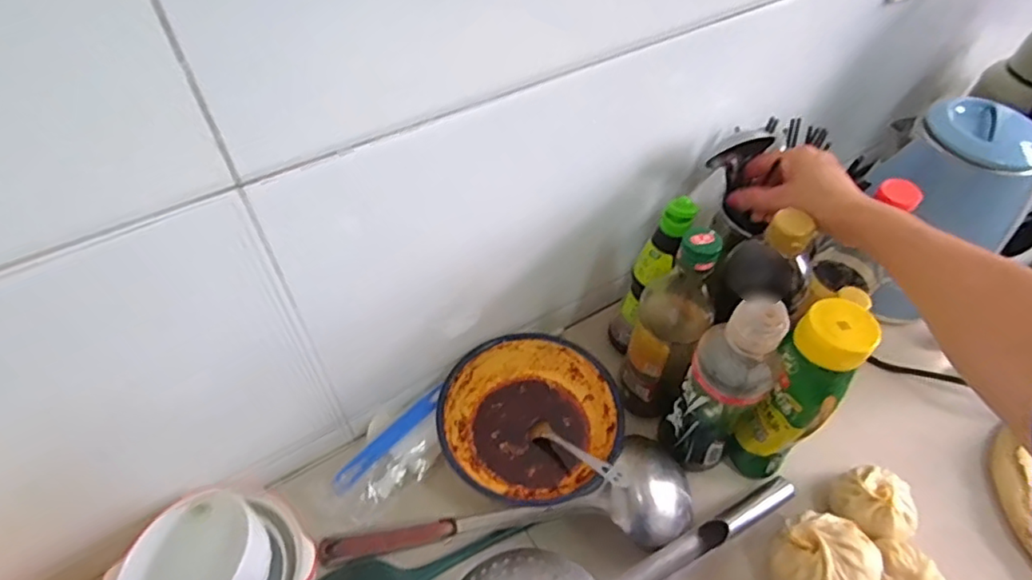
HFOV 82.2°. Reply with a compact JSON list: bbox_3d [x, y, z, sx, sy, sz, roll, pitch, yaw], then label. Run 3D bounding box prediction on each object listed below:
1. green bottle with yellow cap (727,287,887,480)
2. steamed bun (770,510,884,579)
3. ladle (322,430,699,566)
[{"bbox_3d":[0.248,0.095,0.522,0.060,0.212,0.061,-24,56,-19],"label":"green bottle with yellow cap"},{"bbox_3d":[0.272,0.236,0.519,0.075,0.056,0.070,1,52,-1],"label":"steamed bun"},{"bbox_3d":[0.000,0.201,0.526,0.348,0.051,0.092,-10,52,-9],"label":"ladle"}]

